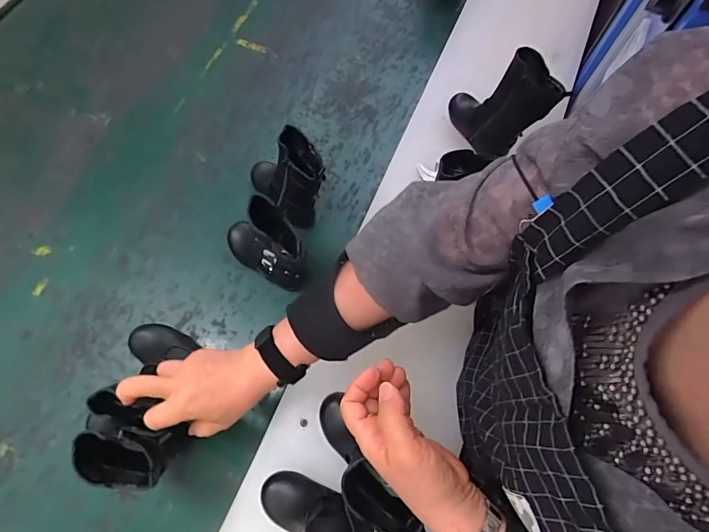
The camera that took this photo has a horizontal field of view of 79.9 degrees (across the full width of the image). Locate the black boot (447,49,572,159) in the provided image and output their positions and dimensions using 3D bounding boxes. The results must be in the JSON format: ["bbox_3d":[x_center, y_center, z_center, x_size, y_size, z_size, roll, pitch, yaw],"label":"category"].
[{"bbox_3d":[0.216,-0.247,0.632,0.058,0.158,0.144,-27,70,-11],"label":"black boot"}]

